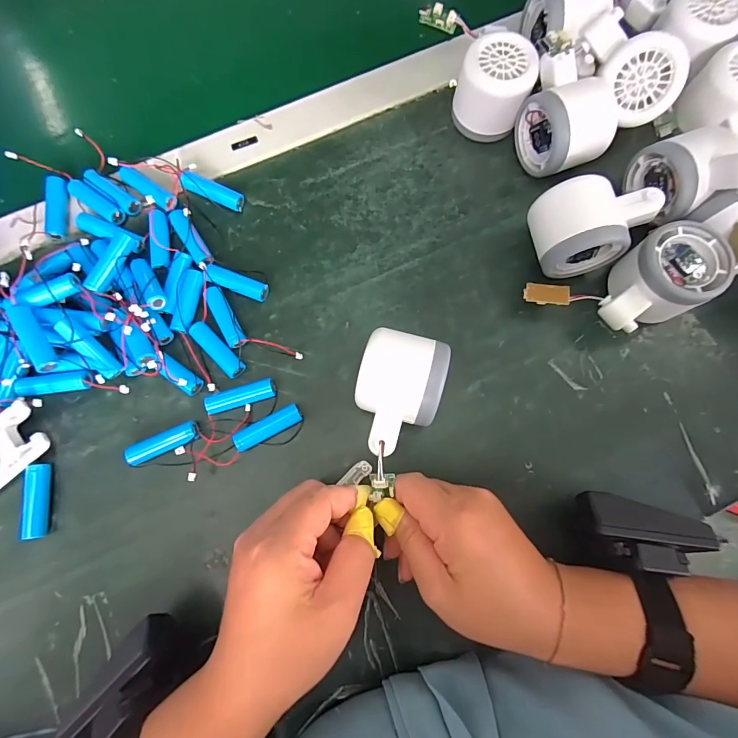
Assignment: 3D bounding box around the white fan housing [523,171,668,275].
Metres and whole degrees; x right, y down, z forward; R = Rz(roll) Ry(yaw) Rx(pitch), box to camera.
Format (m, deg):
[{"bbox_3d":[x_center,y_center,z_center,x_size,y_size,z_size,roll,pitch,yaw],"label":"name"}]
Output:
[{"bbox_3d":[0.164,-0.107,0.301,0.080,0.055,0.061,-8,79,-1],"label":"white fan housing"}]

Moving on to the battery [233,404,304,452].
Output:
[{"bbox_3d":[-0.074,0.043,0.292,0.049,0.016,0.015,-29,80,-5],"label":"battery"}]

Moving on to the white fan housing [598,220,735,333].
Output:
[{"bbox_3d":[0.209,-0.065,0.292,0.088,0.053,0.056,-27,80,-5],"label":"white fan housing"}]

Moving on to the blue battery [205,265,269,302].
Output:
[{"bbox_3d":[-0.105,-0.068,0.315,0.048,0.014,0.016,20,80,4],"label":"blue battery"}]

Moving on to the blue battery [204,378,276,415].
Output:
[{"bbox_3d":[-0.095,0.021,0.298,0.051,0.014,0.015,-18,80,-3],"label":"blue battery"}]

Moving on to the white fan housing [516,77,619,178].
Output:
[{"bbox_3d":[0.160,-0.192,0.318,0.061,0.058,0.061,-22,80,-4],"label":"white fan housing"}]

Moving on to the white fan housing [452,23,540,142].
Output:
[{"bbox_3d":[0.102,-0.229,0.327,0.055,0.056,0.052,0,79,0],"label":"white fan housing"}]

